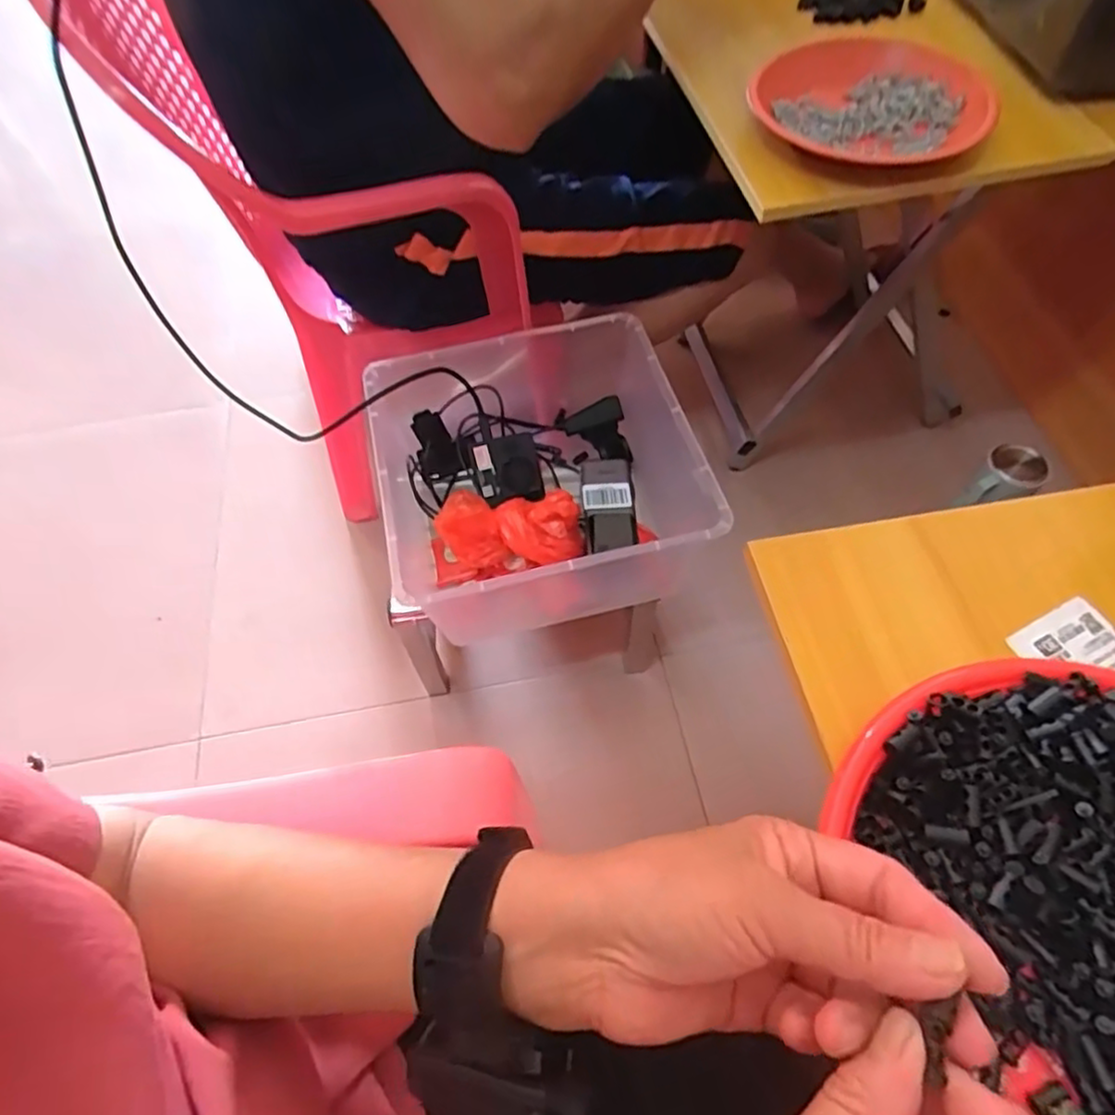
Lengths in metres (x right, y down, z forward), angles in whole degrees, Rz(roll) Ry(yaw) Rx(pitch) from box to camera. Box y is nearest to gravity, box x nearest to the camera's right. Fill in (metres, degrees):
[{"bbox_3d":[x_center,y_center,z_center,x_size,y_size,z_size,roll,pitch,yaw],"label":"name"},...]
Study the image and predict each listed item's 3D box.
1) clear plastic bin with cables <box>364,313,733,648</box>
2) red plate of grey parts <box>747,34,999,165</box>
[{"bbox_3d":[-0.017,-0.086,0.745,0.327,0.161,0.328,-15,59,-6],"label":"clear plastic bin with cables"},{"bbox_3d":[0.269,-0.399,0.607,0.189,0.033,0.148,12,60,10],"label":"red plate of grey parts"}]

